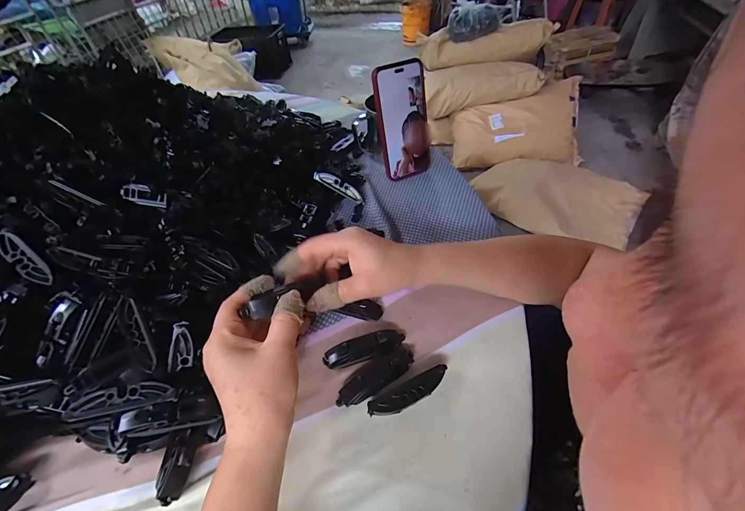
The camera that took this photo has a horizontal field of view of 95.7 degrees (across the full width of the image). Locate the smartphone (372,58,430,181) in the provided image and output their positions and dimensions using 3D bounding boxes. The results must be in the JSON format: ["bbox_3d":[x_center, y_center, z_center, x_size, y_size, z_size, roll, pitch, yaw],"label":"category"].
[{"bbox_3d":[0.045,-0.193,0.491,0.074,0.156,0.018,-22,36,-17],"label":"smartphone"}]

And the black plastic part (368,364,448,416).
[{"bbox_3d":[0.034,0.124,0.303,0.078,0.016,0.020,-22,51,-17],"label":"black plastic part"}]

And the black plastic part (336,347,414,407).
[{"bbox_3d":[0.004,0.111,0.313,0.079,0.016,0.023,-23,51,-17],"label":"black plastic part"}]

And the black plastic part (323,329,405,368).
[{"bbox_3d":[-0.008,0.090,0.329,0.079,0.022,0.021,-13,49,-9],"label":"black plastic part"}]

